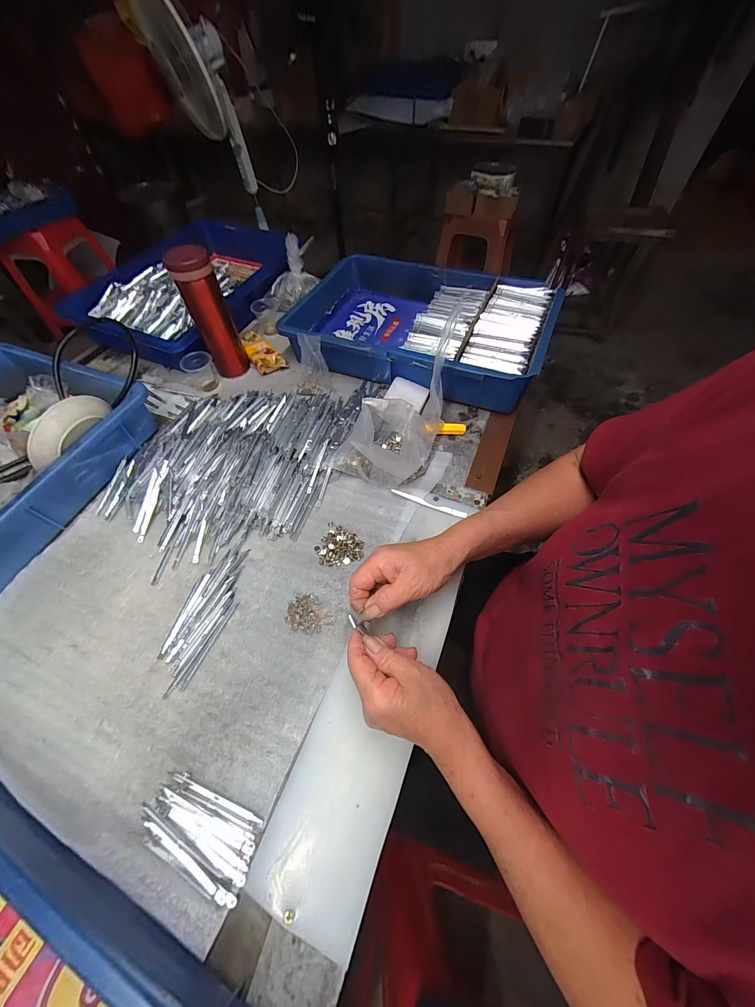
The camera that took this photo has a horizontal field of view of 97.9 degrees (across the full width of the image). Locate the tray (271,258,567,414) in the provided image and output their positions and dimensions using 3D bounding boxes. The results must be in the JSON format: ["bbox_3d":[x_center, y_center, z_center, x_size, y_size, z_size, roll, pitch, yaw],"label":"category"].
[{"bbox_3d":[0.071,-0.317,0.603,0.438,0.093,0.298,20,60,15],"label":"tray"}]

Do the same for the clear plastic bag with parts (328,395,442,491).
[{"bbox_3d":[0.014,-0.099,0.458,0.121,0.087,0.127,19,60,14],"label":"clear plastic bag with parts"}]

